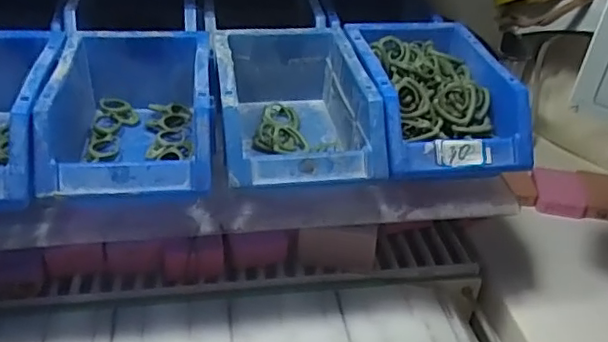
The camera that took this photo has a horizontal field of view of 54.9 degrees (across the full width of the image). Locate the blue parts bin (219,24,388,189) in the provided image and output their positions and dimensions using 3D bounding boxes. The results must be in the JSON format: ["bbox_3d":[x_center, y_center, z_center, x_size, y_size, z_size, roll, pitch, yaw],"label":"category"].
[{"bbox_3d":[-0.010,-0.051,0.499,0.122,0.074,0.167,-3,36,-11],"label":"blue parts bin"}]

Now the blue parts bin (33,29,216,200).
[{"bbox_3d":[-0.137,-0.044,0.479,0.122,0.075,0.172,-2,36,-9],"label":"blue parts bin"}]

